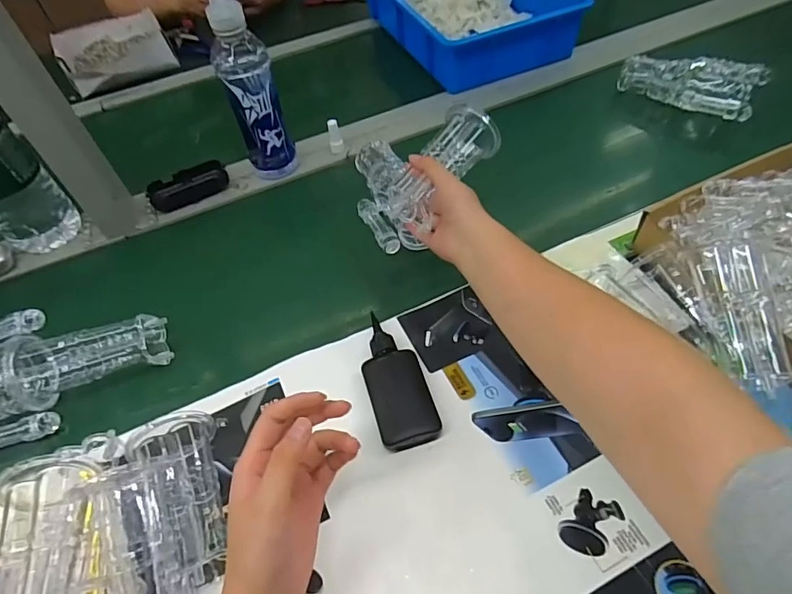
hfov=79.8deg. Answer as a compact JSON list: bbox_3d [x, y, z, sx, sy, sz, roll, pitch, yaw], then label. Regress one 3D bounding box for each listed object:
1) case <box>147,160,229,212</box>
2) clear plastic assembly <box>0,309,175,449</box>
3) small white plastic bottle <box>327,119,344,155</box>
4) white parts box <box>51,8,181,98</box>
[{"bbox_3d":[-0.300,-0.162,0.684,0.108,0.031,0.043,-25,54,-13],"label":"case"},{"bbox_3d":[-0.392,0.082,0.480,0.293,0.062,0.119,-17,53,-7],"label":"clear plastic assembly"},{"bbox_3d":[-0.091,-0.241,0.712,0.021,0.049,0.015,-9,52,-1],"label":"small white plastic bottle"},{"bbox_3d":[-0.556,-0.489,0.933,0.193,0.052,0.207,-28,55,-15],"label":"white parts box"}]

